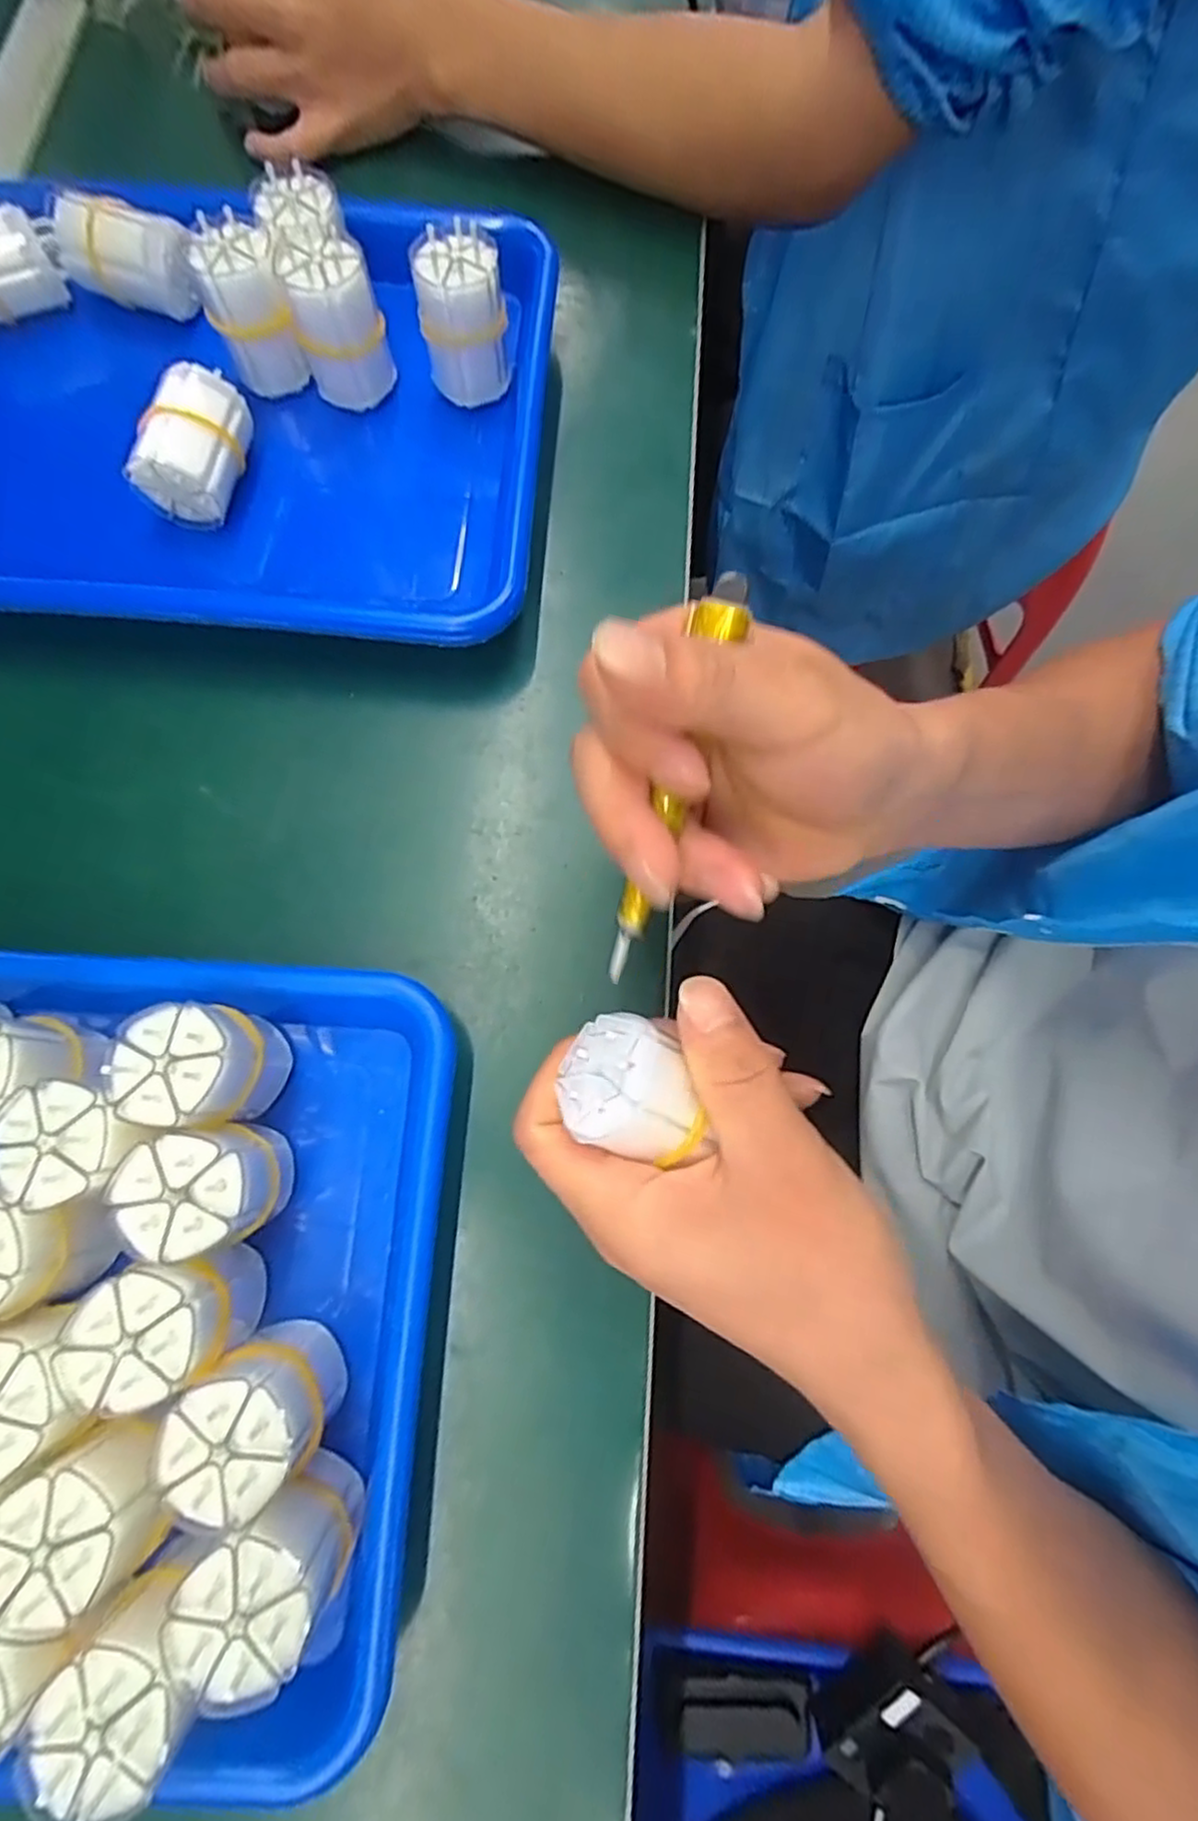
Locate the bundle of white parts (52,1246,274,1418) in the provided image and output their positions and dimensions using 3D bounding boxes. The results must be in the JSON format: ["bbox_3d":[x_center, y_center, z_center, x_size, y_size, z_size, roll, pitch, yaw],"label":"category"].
[{"bbox_3d":[-0.136,0.133,0.238,0.035,0.066,0.037,0,79,1],"label":"bundle of white parts"}]

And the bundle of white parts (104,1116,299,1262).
[{"bbox_3d":[-0.128,0.093,0.247,0.035,0.067,0.038,0,79,1],"label":"bundle of white parts"}]

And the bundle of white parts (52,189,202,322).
[{"bbox_3d":[-0.231,-0.327,0.356,0.075,0.031,0.034,14,79,4],"label":"bundle of white parts"}]

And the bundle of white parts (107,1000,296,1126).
[{"bbox_3d":[-0.138,0.056,0.257,0.035,0.063,0.040,-11,79,-1],"label":"bundle of white parts"}]

